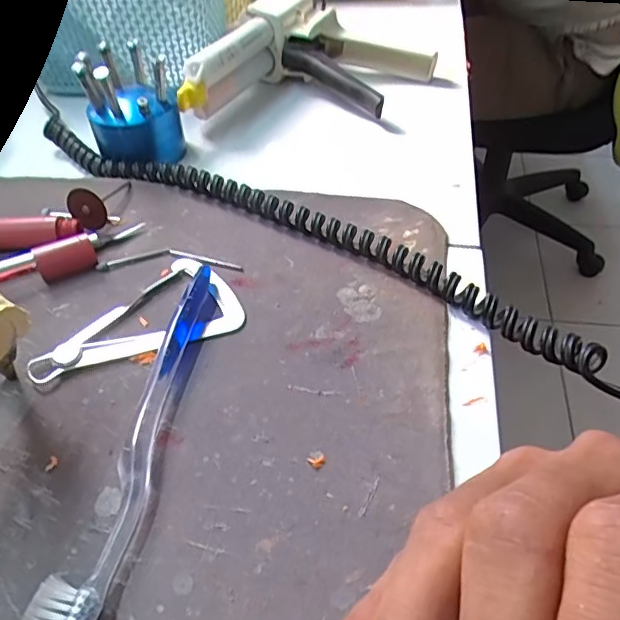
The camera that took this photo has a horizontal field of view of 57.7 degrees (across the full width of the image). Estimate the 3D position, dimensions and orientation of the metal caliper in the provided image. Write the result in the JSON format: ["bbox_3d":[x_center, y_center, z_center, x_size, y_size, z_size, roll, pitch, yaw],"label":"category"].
[{"bbox_3d":[-0.075,0.011,0.267,0.059,0.004,0.096,27,52,26],"label":"metal caliper"}]

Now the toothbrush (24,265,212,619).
[{"bbox_3d":[-0.065,0.051,0.219,0.018,0.013,0.184,7,46,8],"label":"toothbrush"}]

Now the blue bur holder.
[{"bbox_3d":[-0.119,-0.133,0.378,0.058,0.054,0.063,-16,47,-14],"label":"blue bur holder"}]

